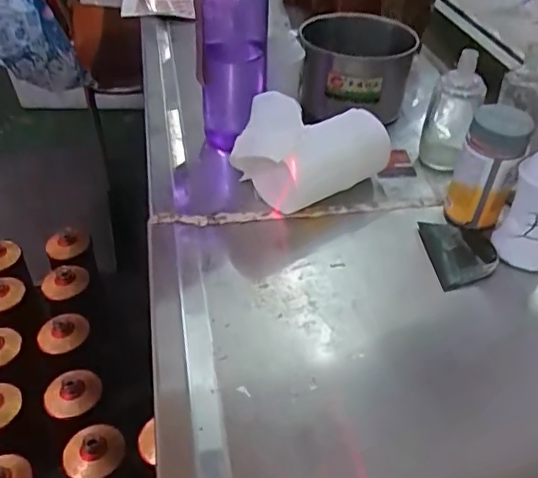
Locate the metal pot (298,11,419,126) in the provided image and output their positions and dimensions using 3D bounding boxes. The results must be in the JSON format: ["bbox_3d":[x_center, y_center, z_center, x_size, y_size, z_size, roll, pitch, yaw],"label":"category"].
[{"bbox_3d":[0.105,-0.210,0.709,0.127,0.094,0.138,-1,41,1],"label":"metal pot"}]

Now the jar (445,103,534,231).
[{"bbox_3d":[0.201,-0.066,0.529,0.056,0.108,0.052,14,43,17],"label":"jar"}]

